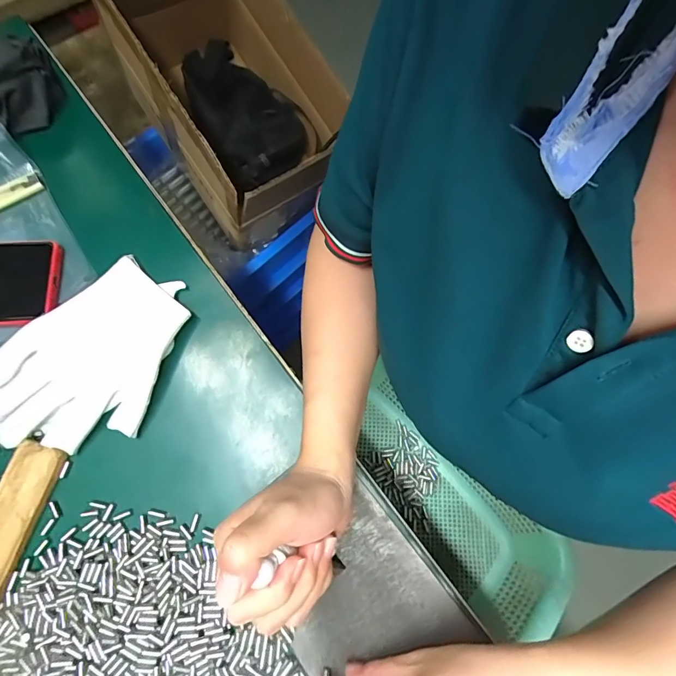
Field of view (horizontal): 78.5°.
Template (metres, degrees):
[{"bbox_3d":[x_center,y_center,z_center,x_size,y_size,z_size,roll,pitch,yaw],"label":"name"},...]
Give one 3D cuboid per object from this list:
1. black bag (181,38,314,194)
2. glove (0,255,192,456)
[{"bbox_3d":[-0.154,-0.360,0.646,0.150,0.081,0.239,-33,77,-10],"label":"black bag"},{"bbox_3d":[-0.203,0.022,0.337,0.175,0.019,0.120,-42,79,-12],"label":"glove"}]

